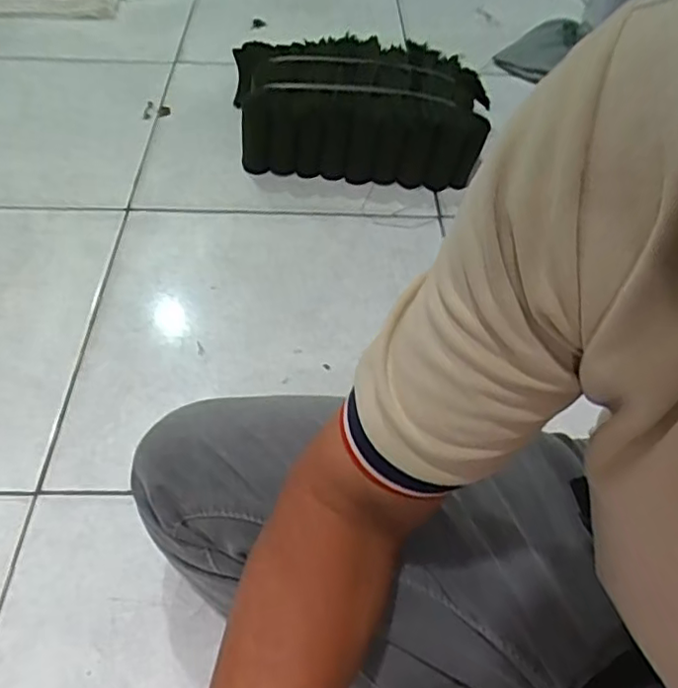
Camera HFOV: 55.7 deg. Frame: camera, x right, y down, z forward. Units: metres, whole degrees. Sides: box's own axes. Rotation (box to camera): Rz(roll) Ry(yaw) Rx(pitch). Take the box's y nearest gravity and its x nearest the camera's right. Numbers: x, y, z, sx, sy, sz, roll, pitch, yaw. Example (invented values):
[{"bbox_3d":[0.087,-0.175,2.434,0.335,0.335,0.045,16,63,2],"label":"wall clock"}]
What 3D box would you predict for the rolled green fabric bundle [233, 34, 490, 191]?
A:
[{"bbox_3d":[0.021,-0.322,0.885,0.329,0.122,0.208,7,48,3],"label":"rolled green fabric bundle"}]

